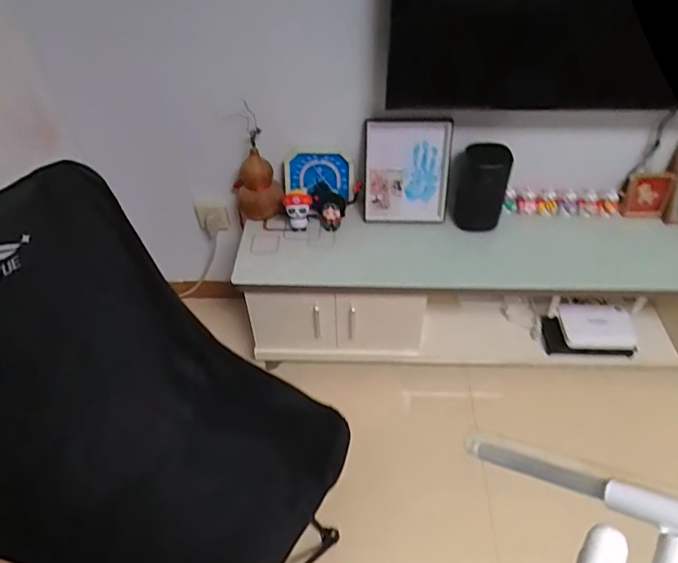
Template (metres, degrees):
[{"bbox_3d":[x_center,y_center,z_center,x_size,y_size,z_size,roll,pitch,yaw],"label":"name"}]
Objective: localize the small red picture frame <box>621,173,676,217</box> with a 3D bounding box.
[{"bbox_3d":[0.825,-0.230,1.362,0.112,0.113,0.012,3,19,6],"label":"small red picture frame"}]

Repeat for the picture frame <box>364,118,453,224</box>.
[{"bbox_3d":[0.182,-0.291,1.369,0.220,0.279,0.032,1,29,4],"label":"picture frame"}]

